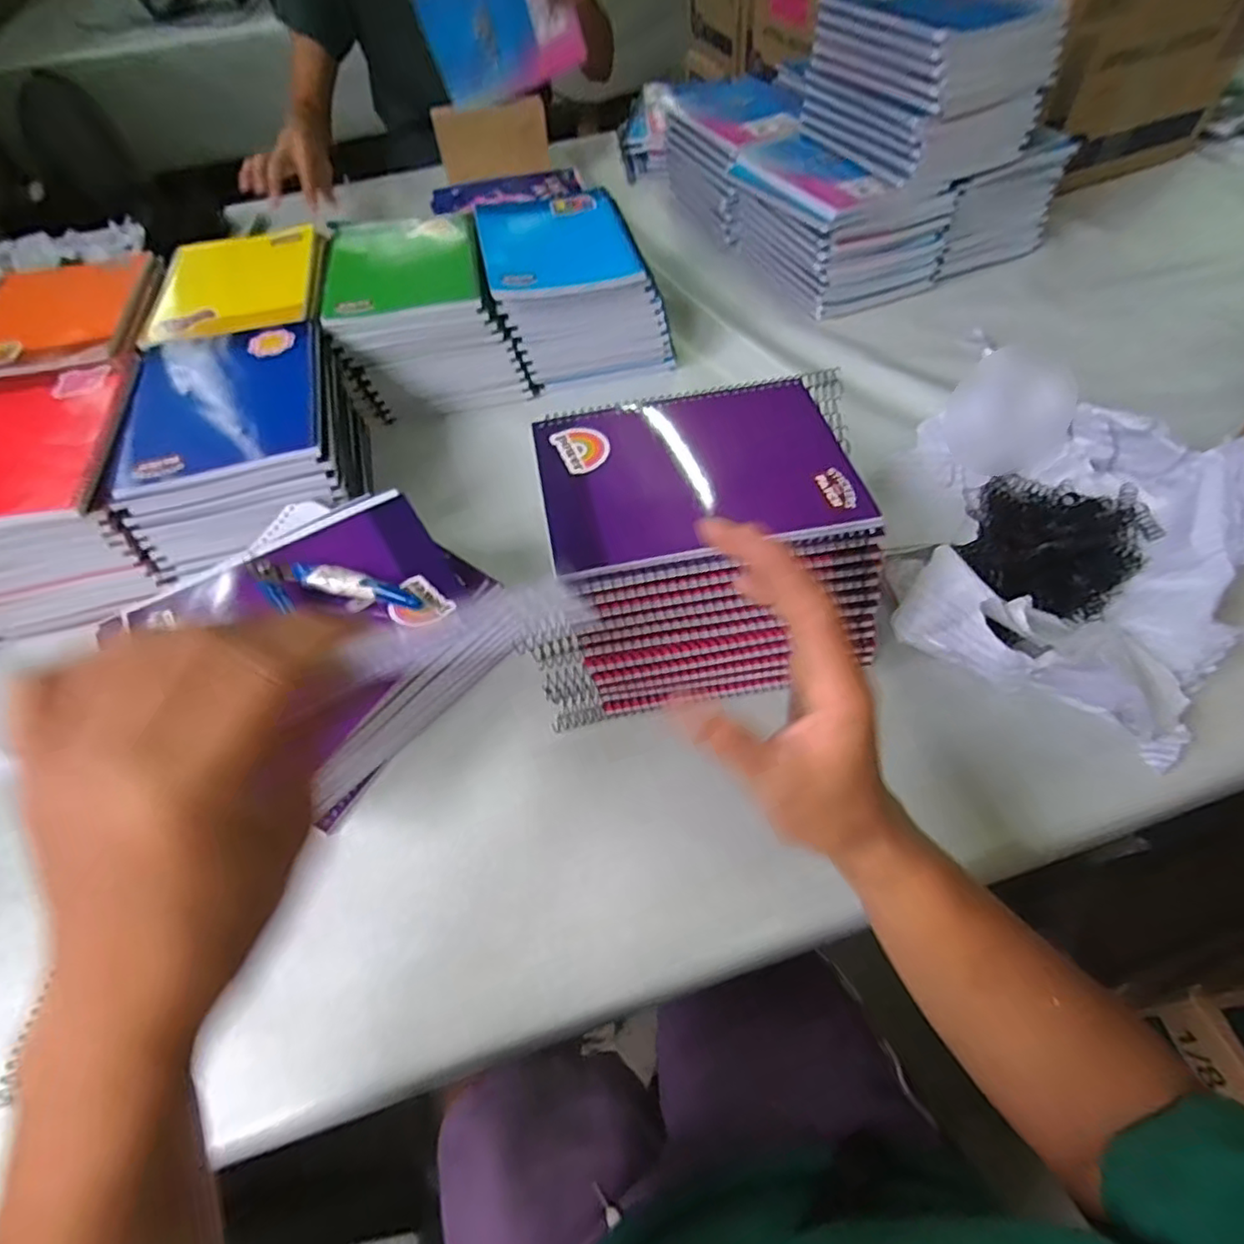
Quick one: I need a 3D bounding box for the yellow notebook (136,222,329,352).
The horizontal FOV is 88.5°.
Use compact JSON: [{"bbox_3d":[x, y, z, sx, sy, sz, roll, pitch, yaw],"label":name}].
[{"bbox_3d":[-0.377,-0.340,0.634,0.153,0.015,0.190,-12,57,-3],"label":"yellow notebook"}]

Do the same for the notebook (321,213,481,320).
[{"bbox_3d":[-0.219,-0.363,0.641,0.146,0.008,0.181,-11,57,-3],"label":"notebook"}]

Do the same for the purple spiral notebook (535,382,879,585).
[{"bbox_3d":[0.046,-0.098,0.410,0.192,0.012,0.146,-11,57,-3],"label":"purple spiral notebook"}]

